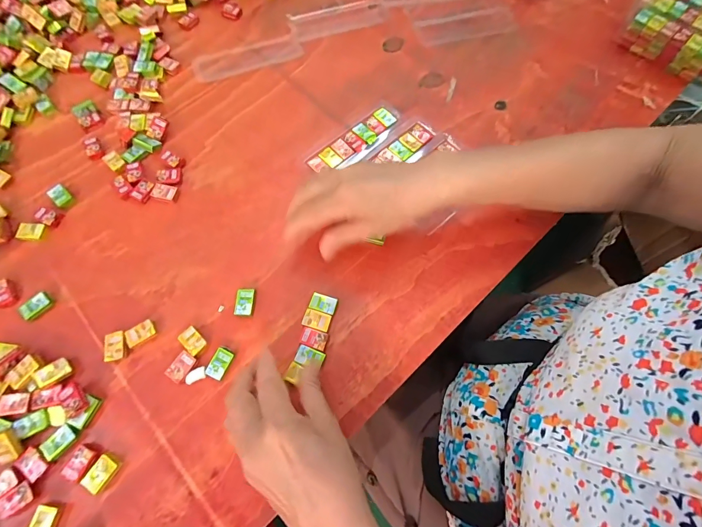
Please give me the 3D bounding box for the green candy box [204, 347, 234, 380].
[{"bbox_3d":[-0.119,0.091,0.316,0.017,0.007,0.026,25,72,8],"label":"green candy box"}]

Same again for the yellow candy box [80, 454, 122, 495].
[{"bbox_3d":[-0.204,0.172,0.284,0.018,0.007,0.026,30,72,9],"label":"yellow candy box"}]

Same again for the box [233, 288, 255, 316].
[{"bbox_3d":[-0.103,0.038,0.339,0.017,0.008,0.026,3,70,0],"label":"box"}]

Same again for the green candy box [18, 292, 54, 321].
[{"bbox_3d":[-0.303,0.041,0.334,0.019,0.006,0.026,37,73,11],"label":"green candy box"}]

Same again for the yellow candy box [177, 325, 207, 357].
[{"bbox_3d":[-0.147,0.072,0.324,0.026,0.007,0.016,43,75,13],"label":"yellow candy box"}]

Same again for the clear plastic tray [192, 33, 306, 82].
[{"bbox_3d":[-0.134,-0.269,0.453,0.139,0.006,0.042,-21,72,-8],"label":"clear plastic tray"}]

